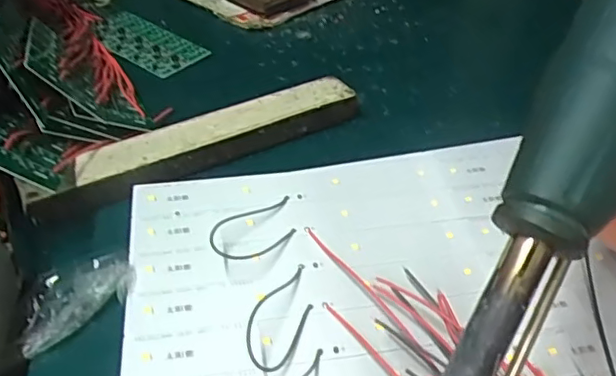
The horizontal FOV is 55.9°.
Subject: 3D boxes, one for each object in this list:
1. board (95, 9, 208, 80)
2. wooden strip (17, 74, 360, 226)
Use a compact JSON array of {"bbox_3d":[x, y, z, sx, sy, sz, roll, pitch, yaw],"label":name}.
[{"bbox_3d":[-0.128,-0.114,0.451,0.101,0.006,0.048,28,46,29],"label":"board"},{"bbox_3d":[-0.060,-0.028,0.335,0.198,0.017,0.031,-23,45,-27],"label":"wooden strip"}]

